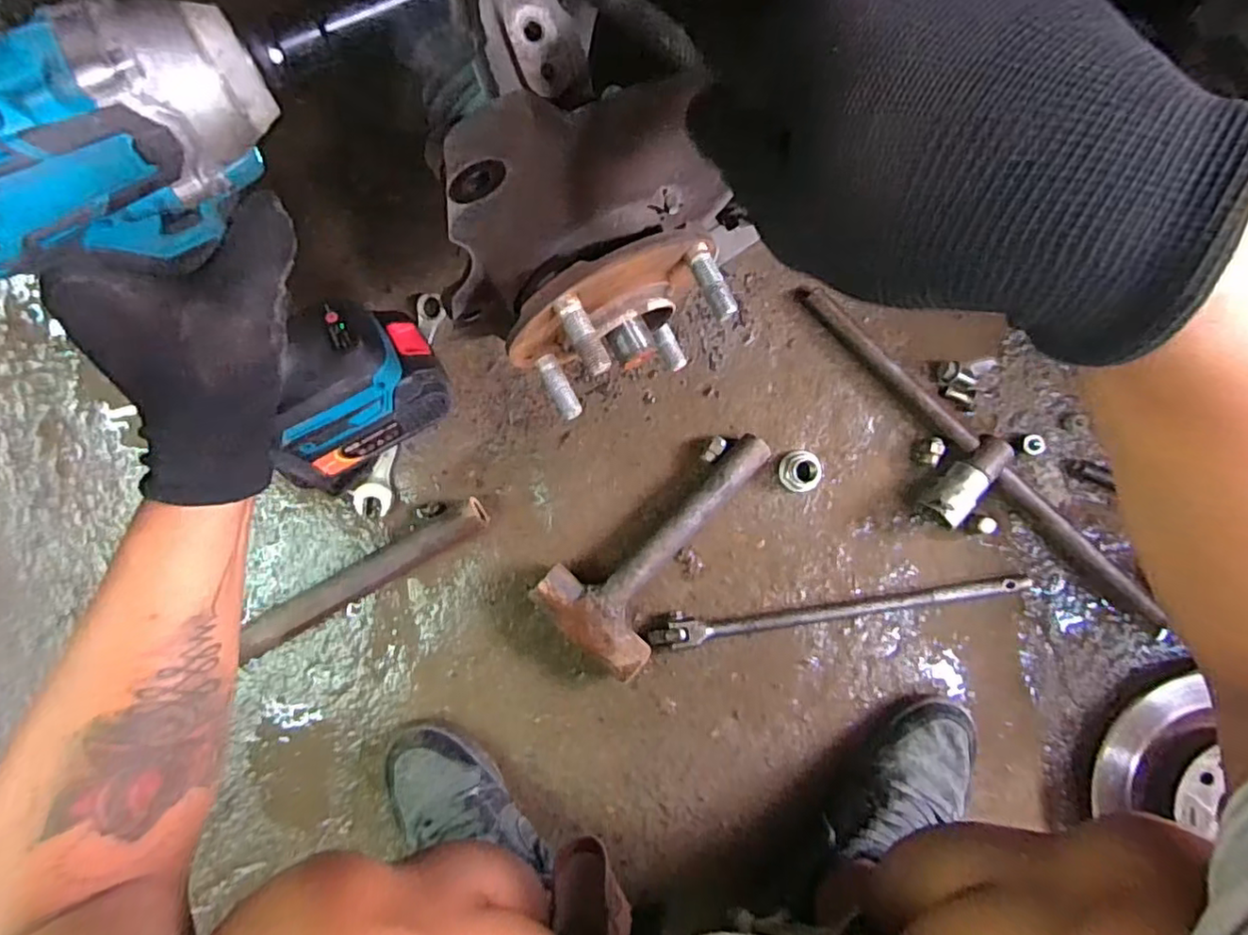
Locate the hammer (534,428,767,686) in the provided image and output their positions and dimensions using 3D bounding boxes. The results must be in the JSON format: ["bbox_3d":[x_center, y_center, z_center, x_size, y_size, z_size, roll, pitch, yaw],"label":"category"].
[{"bbox_3d":[0.046,0.073,0.605,0.260,0.049,0.123,-45,88,0],"label":"hammer"}]

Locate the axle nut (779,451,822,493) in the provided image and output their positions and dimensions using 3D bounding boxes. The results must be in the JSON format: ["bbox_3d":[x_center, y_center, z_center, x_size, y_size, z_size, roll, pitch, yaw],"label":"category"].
[{"bbox_3d":[0.176,0.003,0.624,0.039,0.021,0.041,0,89,1],"label":"axle nut"}]

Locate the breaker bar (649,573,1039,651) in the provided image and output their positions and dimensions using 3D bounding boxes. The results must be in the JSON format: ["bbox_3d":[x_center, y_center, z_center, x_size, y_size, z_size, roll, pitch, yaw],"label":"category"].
[{"bbox_3d":[0.214,0.143,0.616,0.371,0.020,0.032,-6,89,1],"label":"breaker bar"}]

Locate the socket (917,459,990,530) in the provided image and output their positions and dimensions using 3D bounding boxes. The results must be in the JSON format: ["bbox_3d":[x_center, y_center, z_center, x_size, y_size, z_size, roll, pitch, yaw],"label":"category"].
[{"bbox_3d":[0.318,0.027,0.609,0.033,0.043,0.063,38,90,2],"label":"socket"}]

